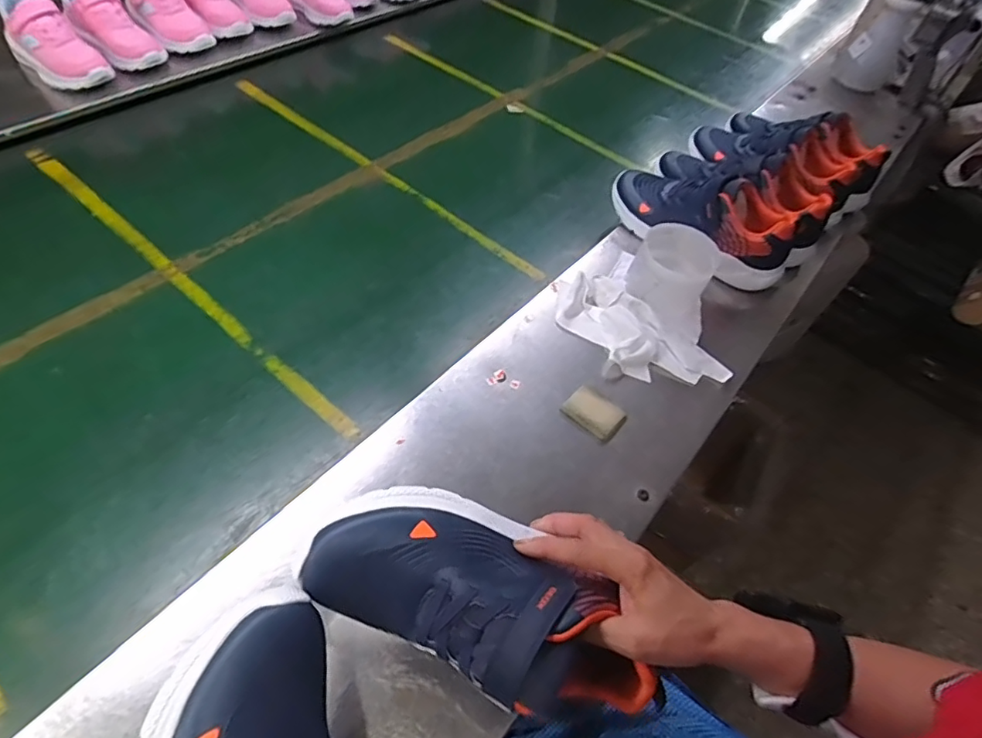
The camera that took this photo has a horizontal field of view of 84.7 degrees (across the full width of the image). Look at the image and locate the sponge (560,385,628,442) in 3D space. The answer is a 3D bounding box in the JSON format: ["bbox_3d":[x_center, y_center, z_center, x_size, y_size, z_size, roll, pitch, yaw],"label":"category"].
[{"bbox_3d":[0.115,0.047,0.595,0.062,0.011,0.048,37,58,21],"label":"sponge"}]

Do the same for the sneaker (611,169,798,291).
[{"bbox_3d":[0.291,-0.213,0.760,0.259,0.114,0.099,36,57,20],"label":"sneaker"}]

